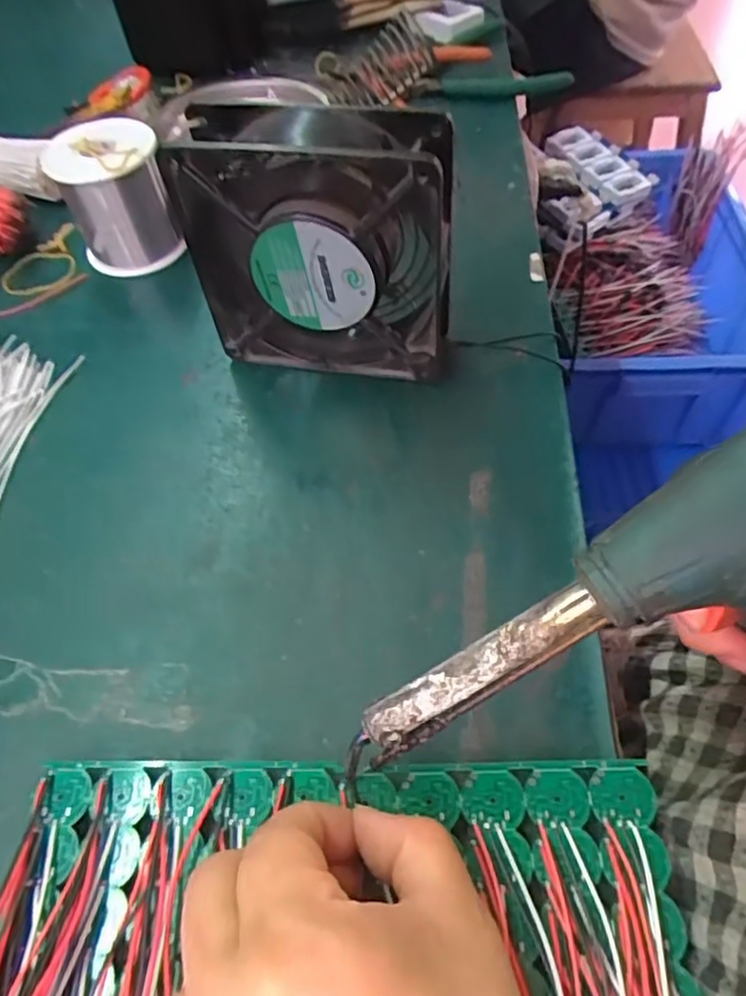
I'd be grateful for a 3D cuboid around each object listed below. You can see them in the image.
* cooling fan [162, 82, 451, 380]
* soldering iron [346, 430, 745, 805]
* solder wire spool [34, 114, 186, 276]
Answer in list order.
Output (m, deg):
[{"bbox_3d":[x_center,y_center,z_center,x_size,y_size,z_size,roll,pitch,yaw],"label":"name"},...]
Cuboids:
[{"bbox_3d":[-0.025,-0.119,0.307,0.120,0.125,0.043,7,56,9],"label":"cooling fan"},{"bbox_3d":[0.067,0.035,0.192,0.172,0.025,0.040,-34,56,12],"label":"soldering iron"},{"bbox_3d":[-0.157,-0.185,0.397,0.064,0.070,0.058,-11,55,-4],"label":"solder wire spool"}]

